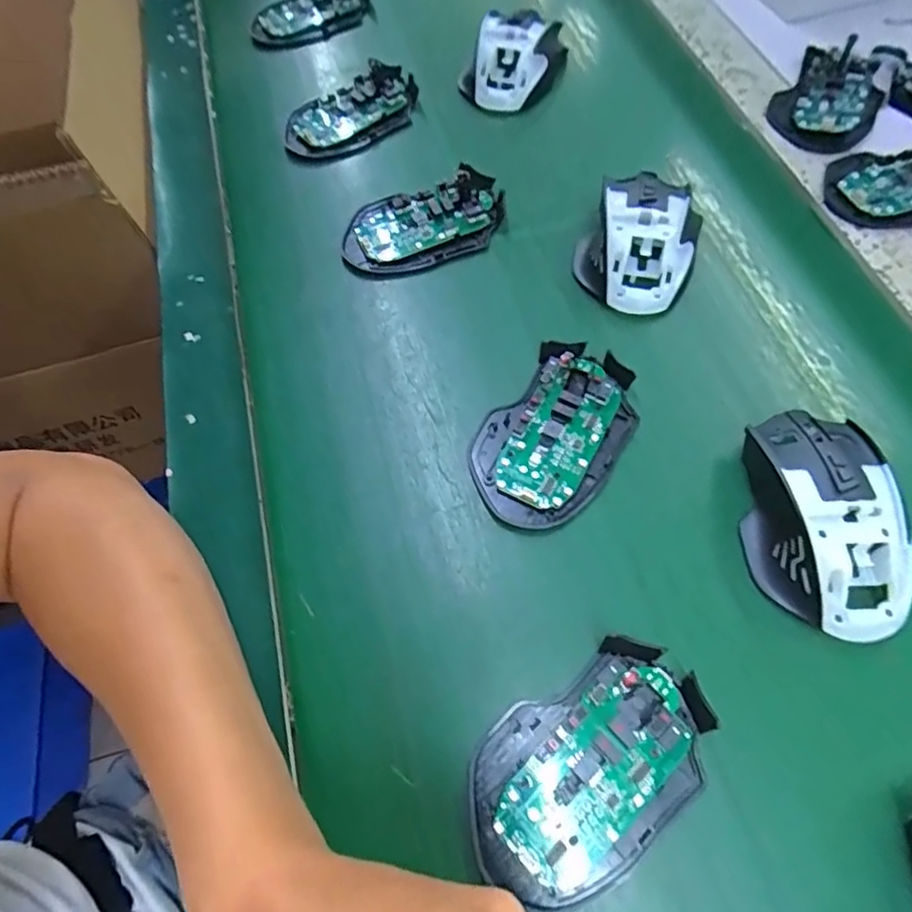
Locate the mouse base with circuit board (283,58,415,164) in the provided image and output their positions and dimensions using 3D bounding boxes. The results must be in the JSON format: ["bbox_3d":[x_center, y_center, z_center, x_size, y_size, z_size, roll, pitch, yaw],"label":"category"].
[{"bbox_3d":[-0.083,-0.277,0.484,0.116,0.019,0.067,-31,63,-11],"label":"mouse base with circuit board"}]

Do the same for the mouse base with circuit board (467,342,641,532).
[{"bbox_3d":[0.056,-0.013,0.338,0.071,0.017,0.112,30,68,20],"label":"mouse base with circuit board"}]

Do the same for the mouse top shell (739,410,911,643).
[{"bbox_3d":[0.182,0.028,0.297,0.070,0.036,0.114,-1,61,5],"label":"mouse top shell"}]

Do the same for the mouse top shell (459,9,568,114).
[{"bbox_3d":[0.050,-0.324,0.492,0.065,0.038,0.095,24,66,18],"label":"mouse top shell"}]

